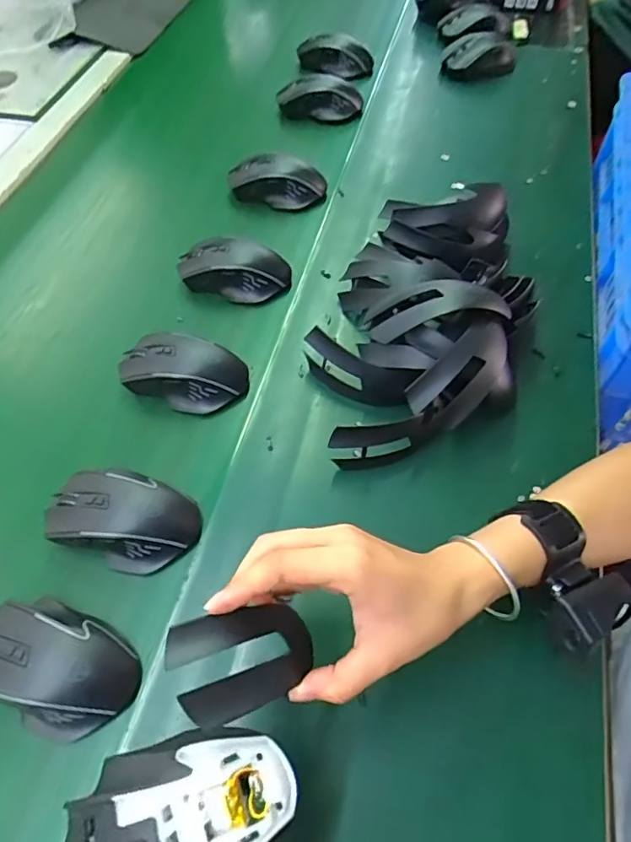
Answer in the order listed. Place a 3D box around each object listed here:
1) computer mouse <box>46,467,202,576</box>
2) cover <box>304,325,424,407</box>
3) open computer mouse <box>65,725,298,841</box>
[{"bbox_3d":[-0.151,0.073,0.428,0.111,0.035,0.069,15,59,11],"label":"computer mouse"},{"bbox_3d":[0.035,-0.042,0.482,0.104,0.048,0.023,25,61,17],"label":"cover"},{"bbox_3d":[-0.066,0.188,0.261,0.111,0.029,0.067,-12,58,-6],"label":"open computer mouse"}]

